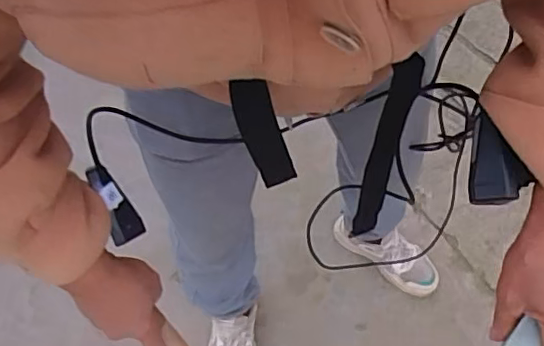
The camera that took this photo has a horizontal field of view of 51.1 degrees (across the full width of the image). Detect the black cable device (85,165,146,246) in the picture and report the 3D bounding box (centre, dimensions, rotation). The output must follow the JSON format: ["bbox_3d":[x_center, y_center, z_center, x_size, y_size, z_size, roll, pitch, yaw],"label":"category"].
[{"bbox_3d":[-0.133,0.027,0.475,0.027,0.067,0.014,-30,15,-19],"label":"black cable device"}]

